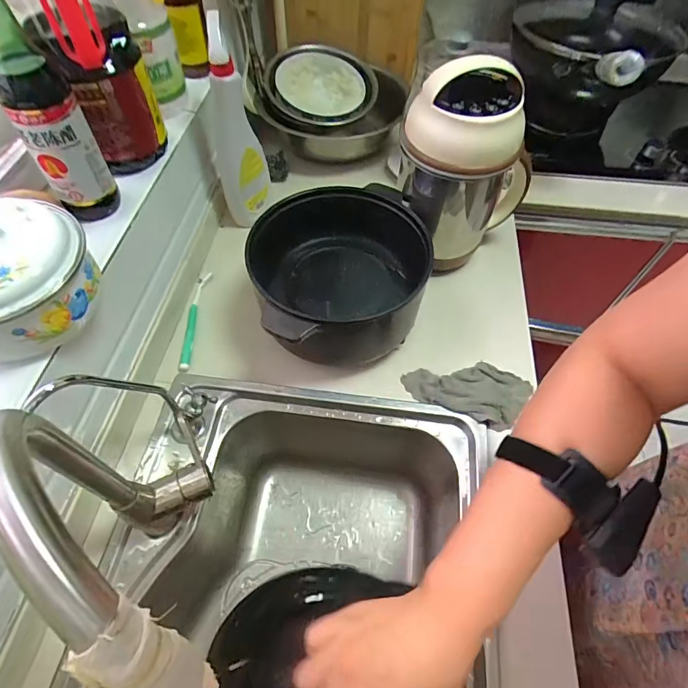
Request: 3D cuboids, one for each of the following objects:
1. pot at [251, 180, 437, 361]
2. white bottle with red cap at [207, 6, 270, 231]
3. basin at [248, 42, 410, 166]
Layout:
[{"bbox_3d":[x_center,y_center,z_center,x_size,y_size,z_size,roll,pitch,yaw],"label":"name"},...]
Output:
[{"bbox_3d":[0.000,-0.103,0.606,0.237,0.112,0.234,0,57,-1],"label":"pot"},{"bbox_3d":[-0.168,-0.333,0.685,0.076,0.303,0.073,0,57,-1],"label":"white bottle with red cap"},{"bbox_3d":[-0.031,-0.545,0.934,0.303,0.111,0.341,15,58,9],"label":"basin"}]

